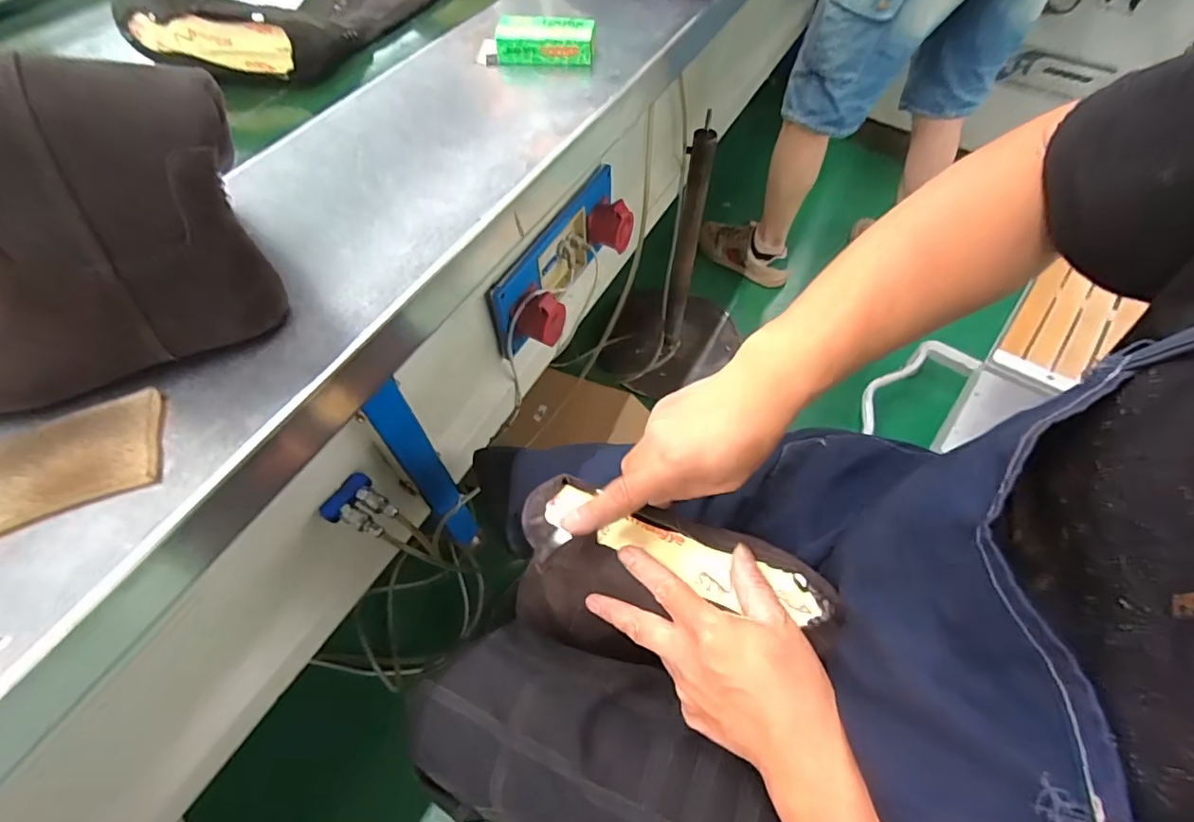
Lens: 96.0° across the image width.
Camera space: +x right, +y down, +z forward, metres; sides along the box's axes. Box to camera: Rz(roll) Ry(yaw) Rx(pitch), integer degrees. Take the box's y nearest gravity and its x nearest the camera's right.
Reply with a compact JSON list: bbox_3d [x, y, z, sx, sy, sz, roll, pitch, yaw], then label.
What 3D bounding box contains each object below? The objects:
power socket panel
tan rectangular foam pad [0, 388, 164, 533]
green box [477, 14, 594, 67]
[{"bbox_3d":[-0.045,-0.253,0.896,0.087,0.146,0.335,25,61,16],"label":"power socket panel"},{"bbox_3d":[-0.330,0.033,0.327,0.116,0.006,0.070,-21,59,-12],"label":"tan rectangular foam pad"},{"bbox_3d":[-0.069,-0.406,0.593,0.129,0.034,0.046,5,57,4],"label":"green box"}]

